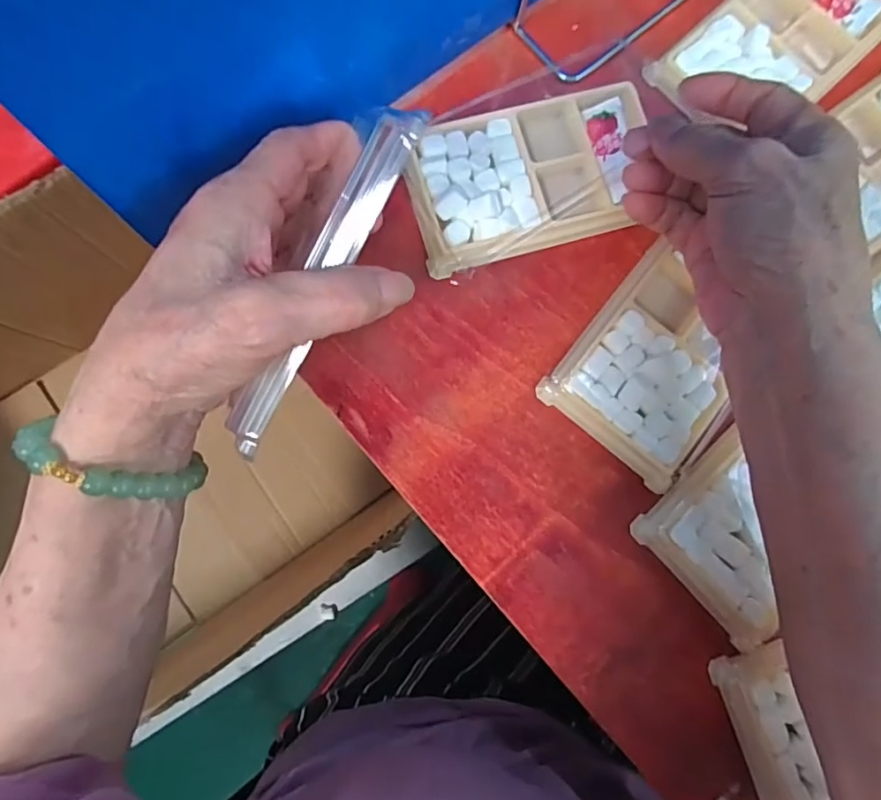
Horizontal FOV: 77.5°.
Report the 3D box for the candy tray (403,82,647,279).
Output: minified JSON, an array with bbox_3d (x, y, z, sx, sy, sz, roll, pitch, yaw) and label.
[{"bbox_3d":[0.048,-0.117,0.286,0.128,0.017,0.079,-15,82,-5],"label":"candy tray"}]

